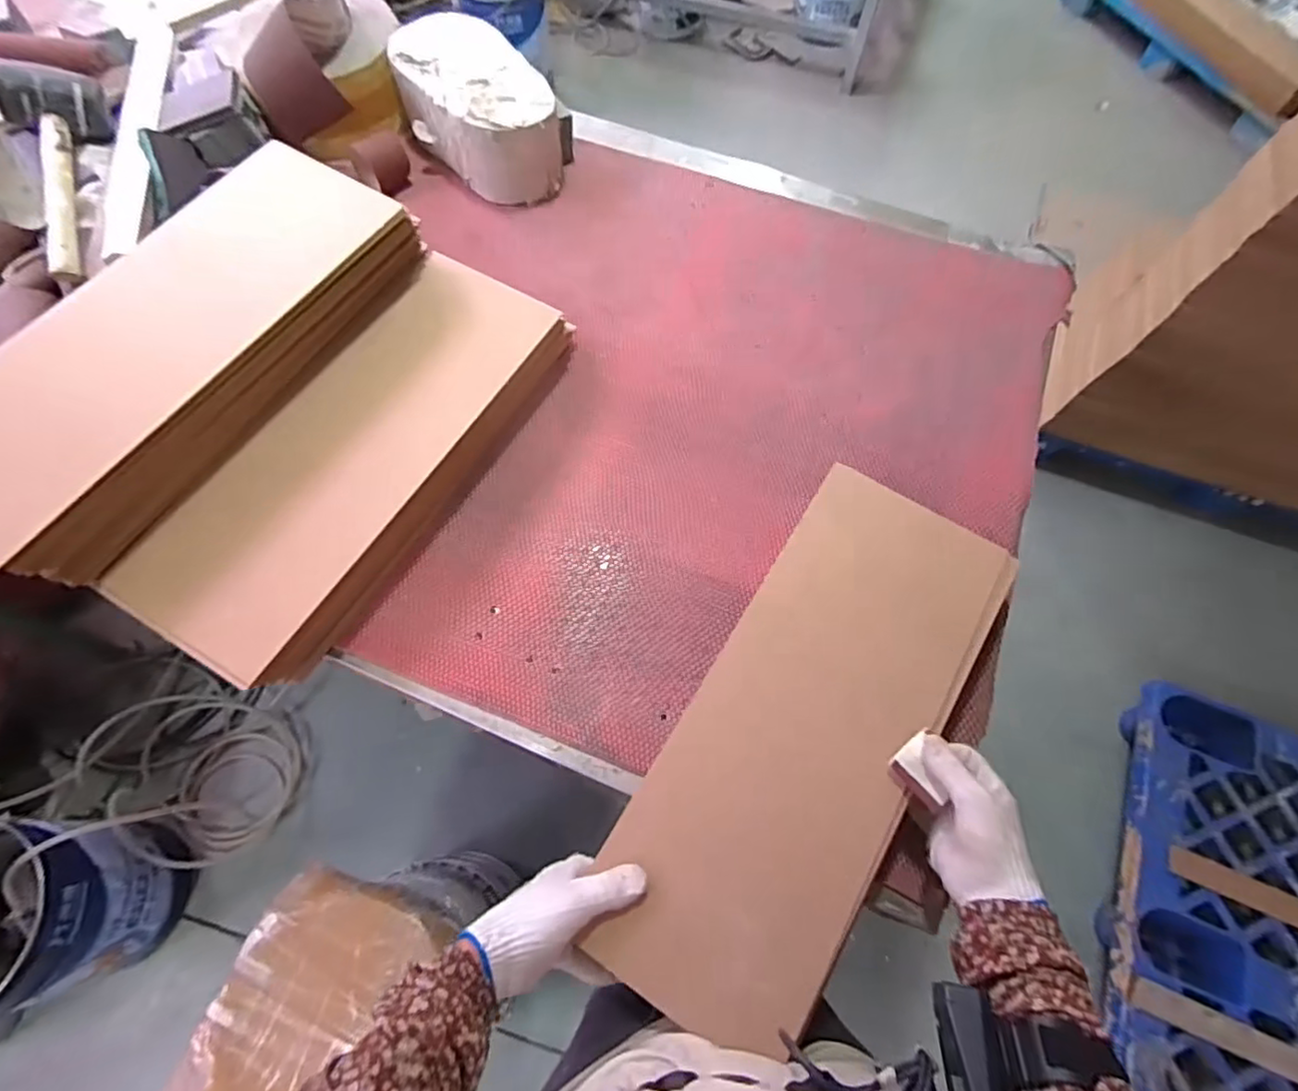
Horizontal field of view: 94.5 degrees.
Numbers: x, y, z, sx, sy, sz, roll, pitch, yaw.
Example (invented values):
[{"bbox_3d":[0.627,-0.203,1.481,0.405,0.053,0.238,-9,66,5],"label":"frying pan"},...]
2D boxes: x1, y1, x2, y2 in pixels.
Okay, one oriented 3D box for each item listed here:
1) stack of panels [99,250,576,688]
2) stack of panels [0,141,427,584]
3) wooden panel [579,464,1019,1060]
[{"bbox_3d":[-0.329,-0.111,0.715,0.204,0.077,0.544,29,69,11],"label":"stack of panels"},{"bbox_3d":[-0.519,-0.230,0.673,0.215,0.092,0.547,31,70,11],"label":"stack of panels"},{"bbox_3d":[0.154,0.167,0.562,0.208,0.020,0.515,30,72,17],"label":"wooden panel"}]

